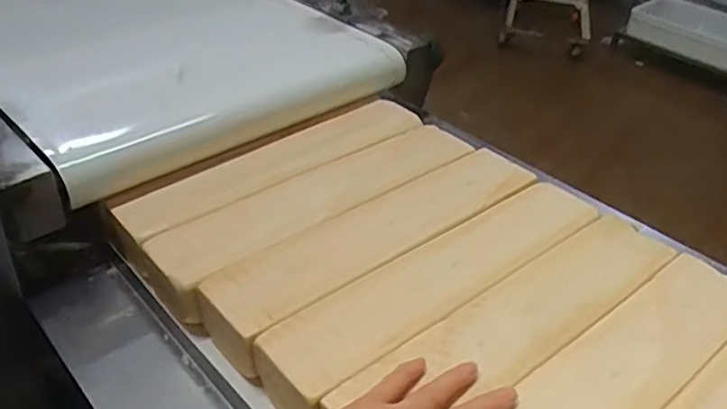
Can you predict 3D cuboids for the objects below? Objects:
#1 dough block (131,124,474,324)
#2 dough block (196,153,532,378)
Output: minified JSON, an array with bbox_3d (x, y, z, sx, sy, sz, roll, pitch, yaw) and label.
[{"bbox_3d":[-0.043,-0.001,0.647,0.351,0.049,0.089,-25,46,-34],"label":"dough block"},{"bbox_3d":[0.016,0.037,0.605,0.343,0.056,0.080,-24,45,-34],"label":"dough block"}]

